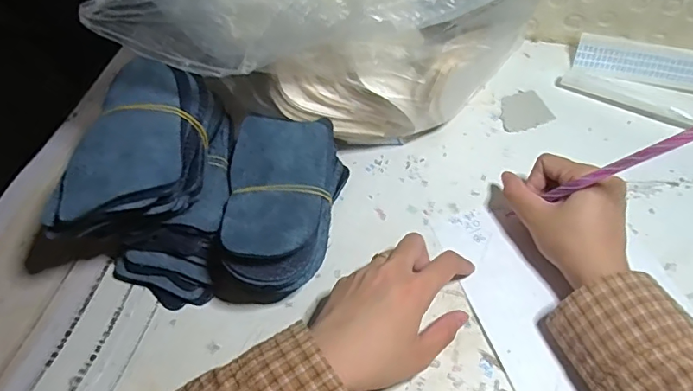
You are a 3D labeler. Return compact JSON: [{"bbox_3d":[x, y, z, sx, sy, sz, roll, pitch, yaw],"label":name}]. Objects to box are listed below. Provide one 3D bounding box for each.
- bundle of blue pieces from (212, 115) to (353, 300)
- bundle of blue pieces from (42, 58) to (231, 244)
[{"bbox_3d":[-0.054,0.013,0.390,0.084,0.070,0.144,6,58,9],"label":"bundle of blue pieces"},{"bbox_3d":[-0.149,-0.030,0.364,0.087,0.057,0.145,5,58,8],"label":"bundle of blue pieces"}]

